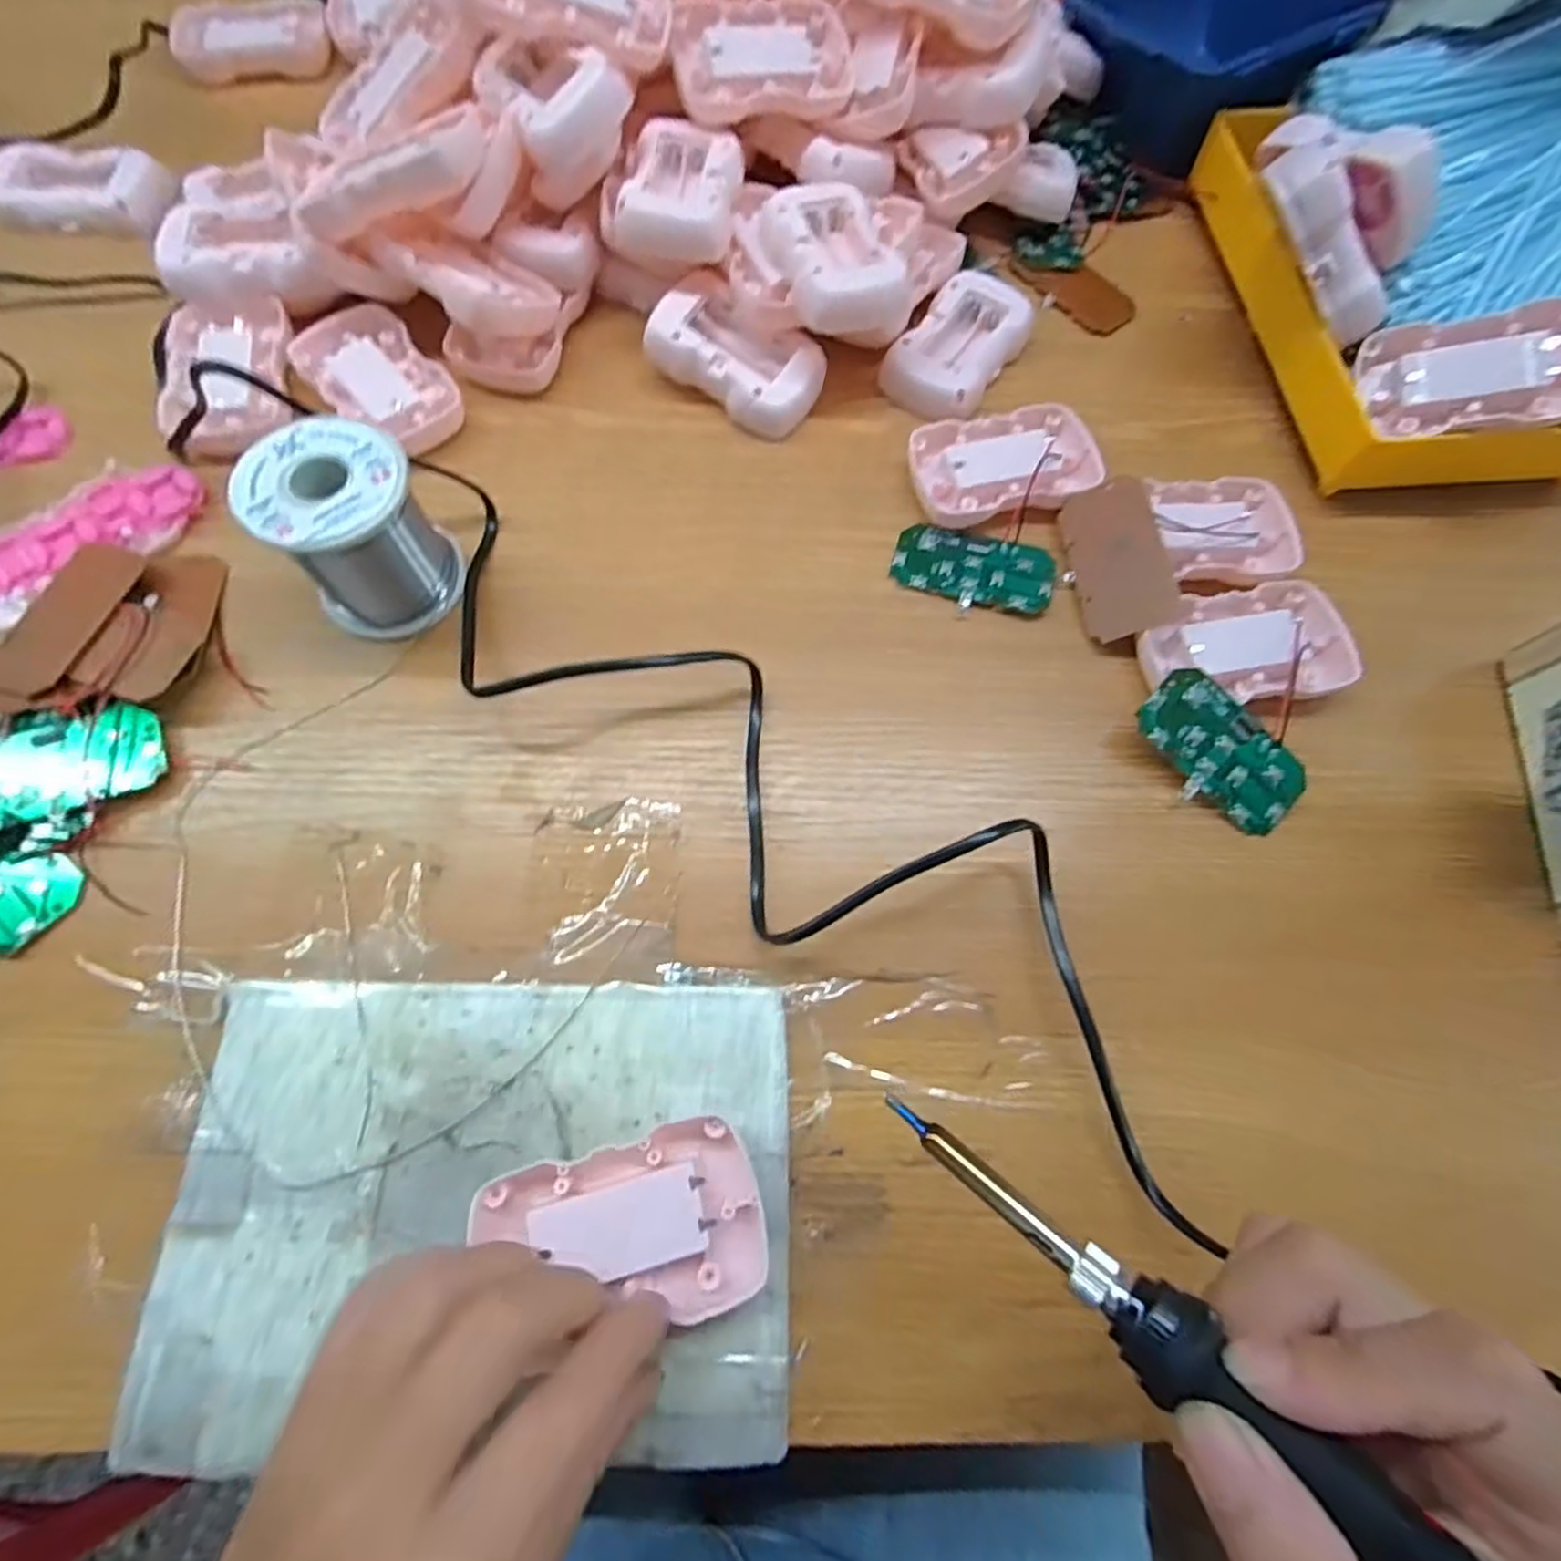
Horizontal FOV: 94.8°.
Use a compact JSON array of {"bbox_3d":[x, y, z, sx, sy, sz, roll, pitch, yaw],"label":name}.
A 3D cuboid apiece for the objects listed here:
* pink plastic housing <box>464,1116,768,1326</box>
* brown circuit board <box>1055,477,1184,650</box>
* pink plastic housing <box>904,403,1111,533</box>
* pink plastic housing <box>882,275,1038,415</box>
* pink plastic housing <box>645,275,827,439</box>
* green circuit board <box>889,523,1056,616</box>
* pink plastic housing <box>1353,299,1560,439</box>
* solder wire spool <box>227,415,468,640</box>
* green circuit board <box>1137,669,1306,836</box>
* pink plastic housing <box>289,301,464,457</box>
[{"bbox_3d":[-0.049,0.144,0.228,0.084,0.016,0.053,-15,71,-8],"label":"pink plastic housing"},{"bbox_3d":[0.153,-0.101,0.326,0.038,0.004,0.073,-16,75,32],"label":"brown circuit board"},{"bbox_3d":[0.111,-0.153,0.351,0.090,0.016,0.055,-15,71,-7],"label":"pink plastic housing"},{"bbox_3d":[0.092,-0.226,0.373,0.051,0.019,0.081,33,72,9],"label":"pink plastic housing"},{"bbox_3d":[-0.021,-0.212,0.361,0.081,0.036,0.048,31,72,9],"label":"pink plastic housing"},{"bbox_3d":[0.091,-0.099,0.338,0.073,0.007,0.039,14,70,3],"label":"green circuit board"},{"bbox_3d":[0.316,-0.184,0.327,0.085,0.013,0.053,1,89,21],"label":"pink plastic housing"},{"bbox_3d":[-0.174,-0.102,0.297,0.059,0.062,0.062,1,70,-2],"label":"solder wire spool"},{"bbox_3d":[0.184,-0.012,0.300,0.072,0.004,0.040,44,87,0],"label":"green circuit board"},{"bbox_3d":[-0.195,-0.194,0.351,0.052,0.012,0.092,-41,76,-15],"label":"pink plastic housing"}]

